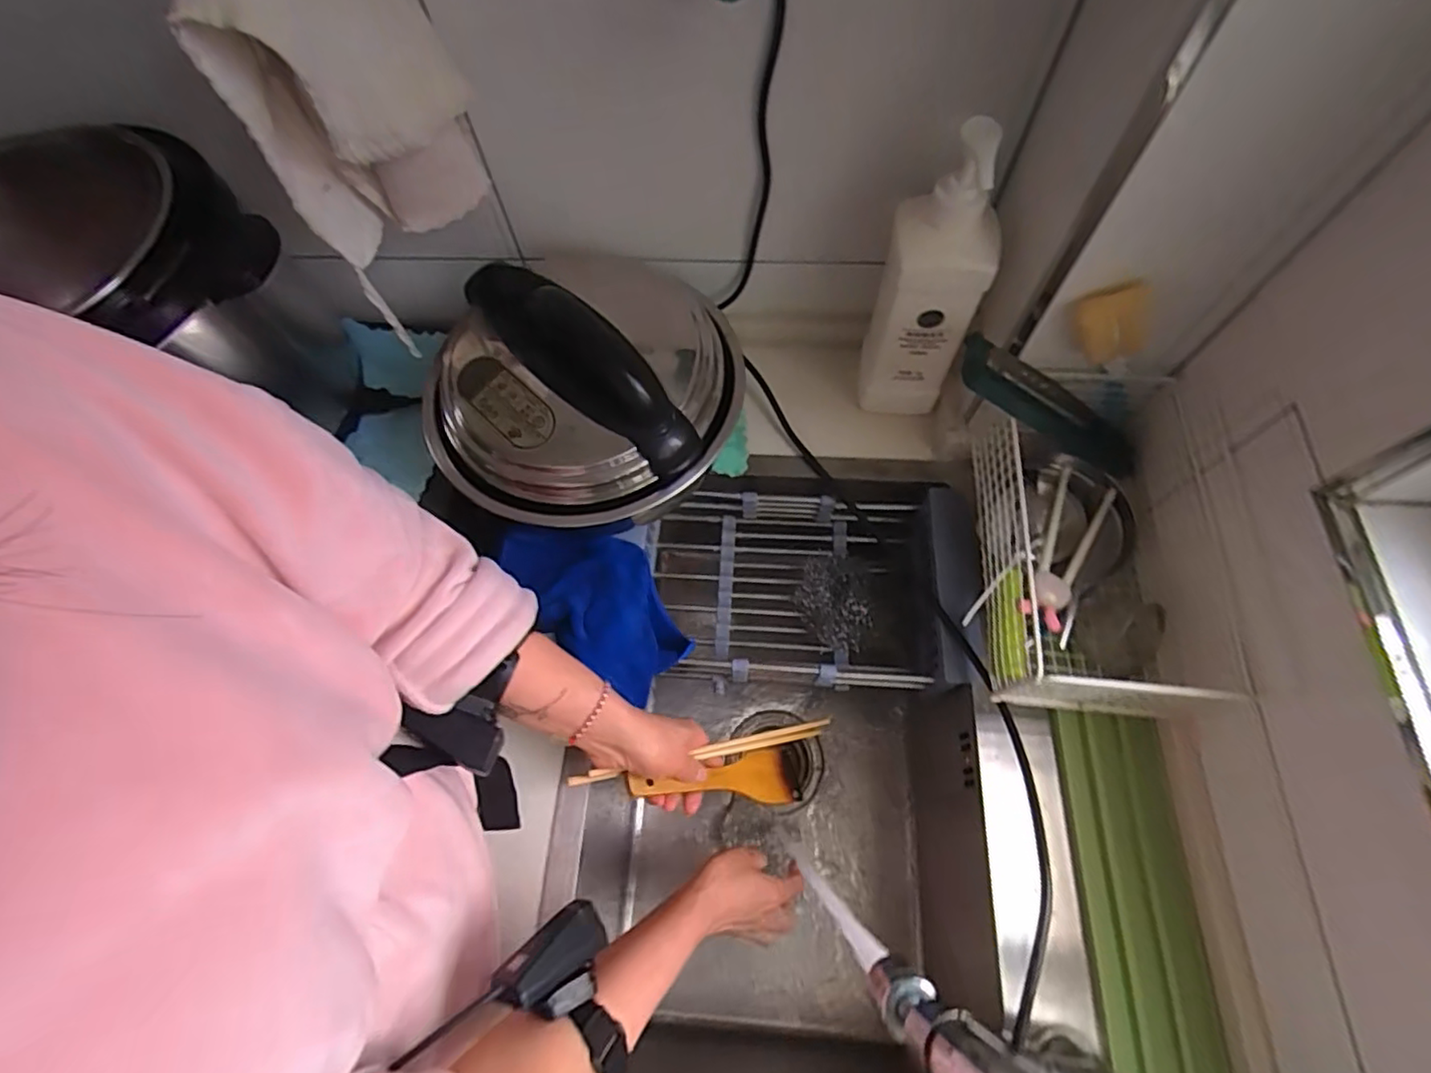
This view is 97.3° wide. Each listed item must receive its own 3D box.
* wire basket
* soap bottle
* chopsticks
[{"bbox_3d":[0.315,0.000,0.533,0.163,0.083,0.278,6,67,6],"label":"wire basket"},{"bbox_3d":[0.185,-0.209,0.550,0.082,0.278,0.062,9,67,7],"label":"soap bottle"},{"bbox_3d":[-0.003,0.188,0.553,0.249,0.017,0.013,-3,63,-26],"label":"chopsticks"}]

